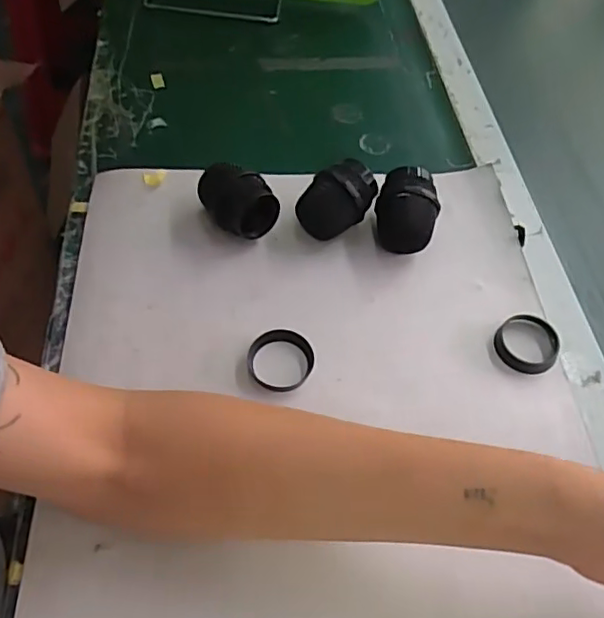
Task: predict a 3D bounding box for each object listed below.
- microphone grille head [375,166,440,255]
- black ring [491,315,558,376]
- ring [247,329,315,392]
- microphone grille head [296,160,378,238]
[{"bbox_3d":[0.082,-0.077,0.456,0.047,0.046,0.052,17,56,6],"label":"microphone grille head"},{"bbox_3d":[0.159,0.024,0.413,0.042,0.015,0.042,2,56,-4],"label":"black ring"},{"bbox_3d":[-0.015,0.035,0.392,0.044,0.008,0.045,2,56,-4],"label":"ring"},{"bbox_3d":[0.029,-0.086,0.457,0.047,0.048,0.058,32,59,15],"label":"microphone grille head"}]

